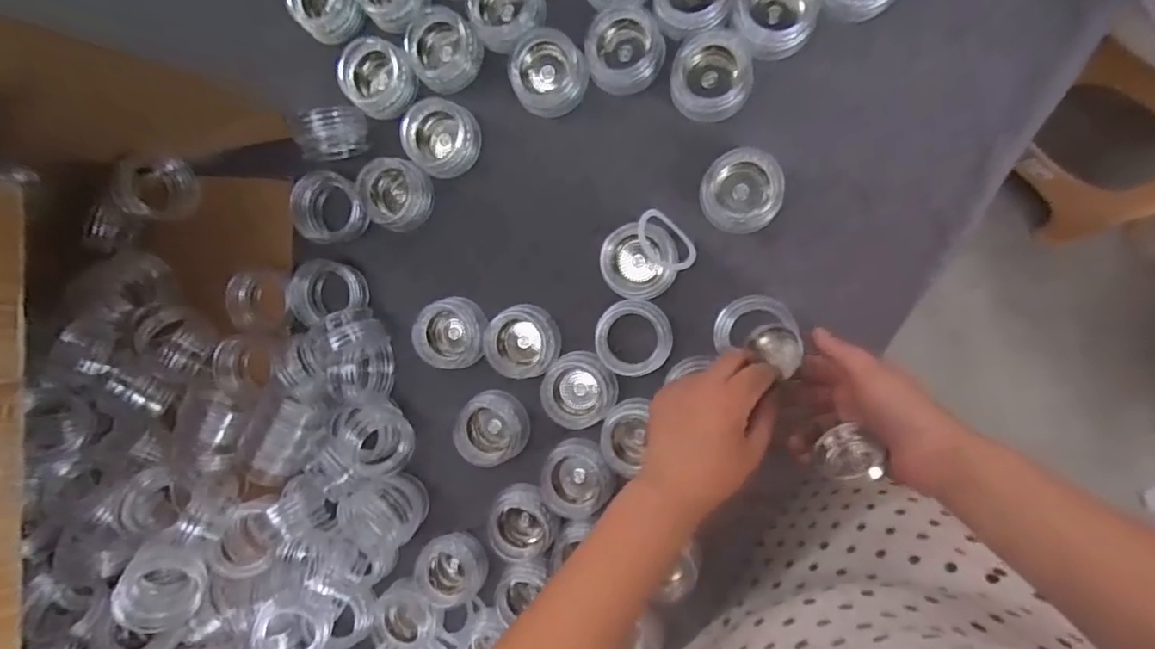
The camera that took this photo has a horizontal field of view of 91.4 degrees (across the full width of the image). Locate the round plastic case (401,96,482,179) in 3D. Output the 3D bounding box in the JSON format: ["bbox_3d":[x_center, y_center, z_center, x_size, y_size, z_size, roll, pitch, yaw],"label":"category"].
[{"bbox_3d":[-0.120,-0.164,0.499,0.061,0.034,0.063,1,94,9],"label":"round plastic case"}]

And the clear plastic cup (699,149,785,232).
[{"bbox_3d":[0.134,-0.108,0.459,0.064,0.034,0.063,1,94,9],"label":"clear plastic cup"}]

